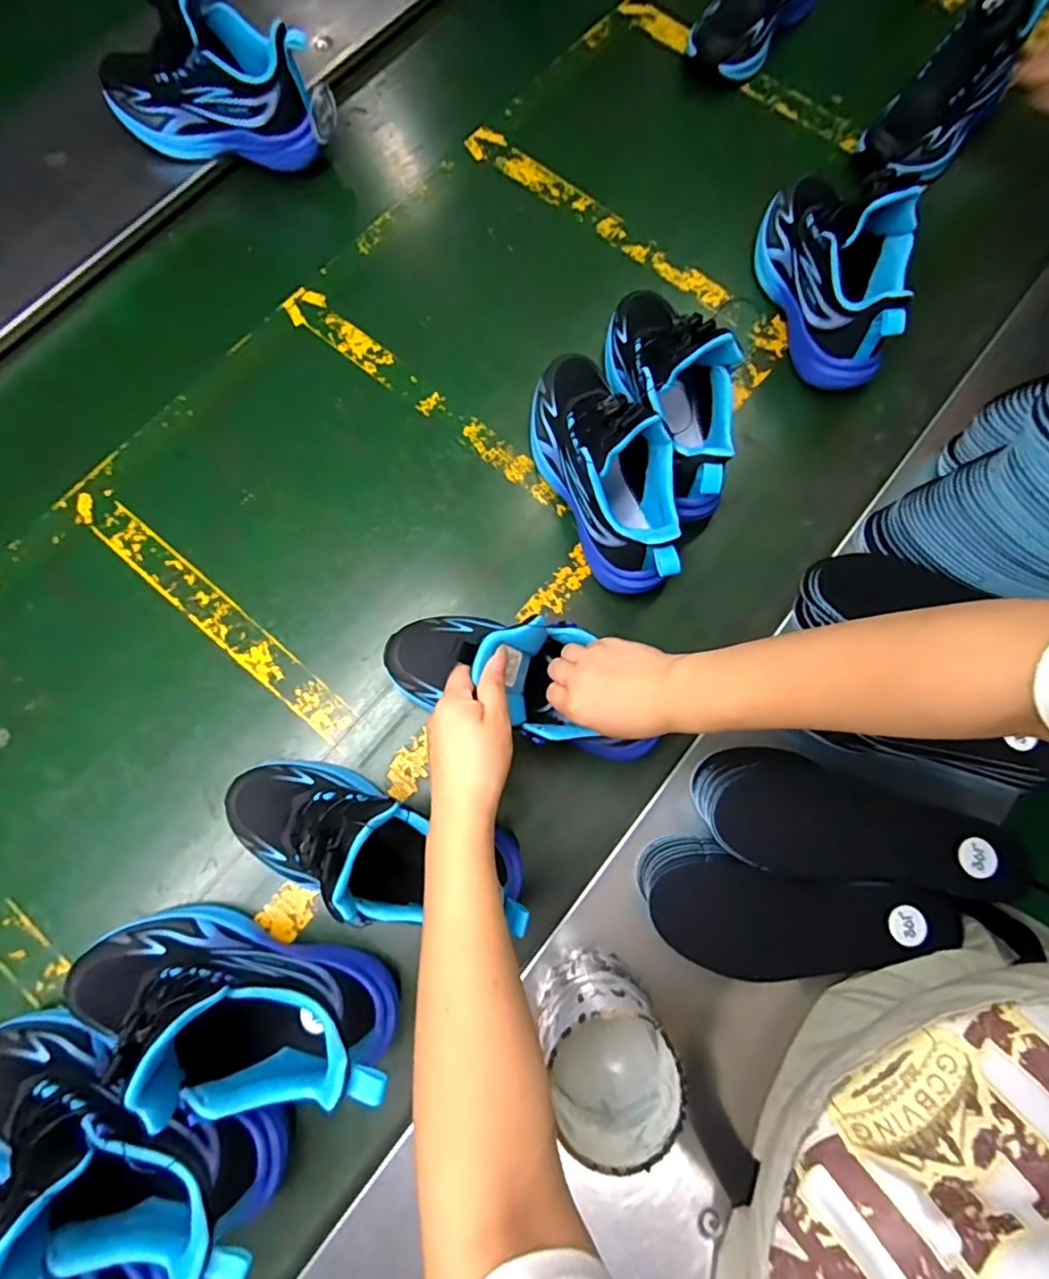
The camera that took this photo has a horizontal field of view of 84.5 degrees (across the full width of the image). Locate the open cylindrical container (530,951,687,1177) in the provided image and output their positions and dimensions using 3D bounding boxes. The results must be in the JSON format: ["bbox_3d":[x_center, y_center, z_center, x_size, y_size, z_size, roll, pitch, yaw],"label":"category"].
[{"bbox_3d":[0.052,0.268,0.384,0.078,0.113,0.082,0,76,-1],"label":"open cylindrical container"}]

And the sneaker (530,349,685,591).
[{"bbox_3d":[0.072,-0.155,0.505,0.078,0.127,0.230,-25,78,-5],"label":"sneaker"}]

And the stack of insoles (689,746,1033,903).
[{"bbox_3d":[0.246,0.147,0.444,0.219,0.061,0.085,17,77,3],"label":"stack of insoles"}]

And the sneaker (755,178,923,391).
[{"bbox_3d":[0.301,-0.363,0.549,0.070,0.128,0.209,-15,77,-3],"label":"sneaker"}]

